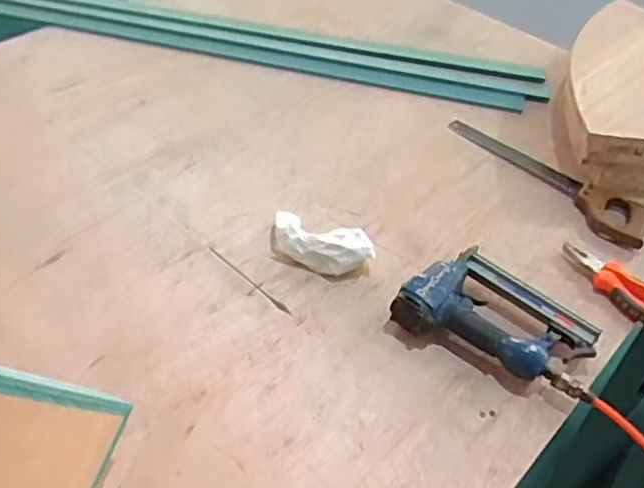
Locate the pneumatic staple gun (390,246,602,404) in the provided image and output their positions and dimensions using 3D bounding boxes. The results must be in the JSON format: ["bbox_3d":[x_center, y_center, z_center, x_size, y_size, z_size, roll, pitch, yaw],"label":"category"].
[{"bbox_3d":[0.233,0.086,0.839,0.249,0.054,0.156,23,48,16],"label":"pneumatic staple gun"}]

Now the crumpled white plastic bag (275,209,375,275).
[{"bbox_3d":[-0.001,-0.002,0.906,0.151,0.041,0.071,15,46,9],"label":"crumpled white plastic bag"}]

